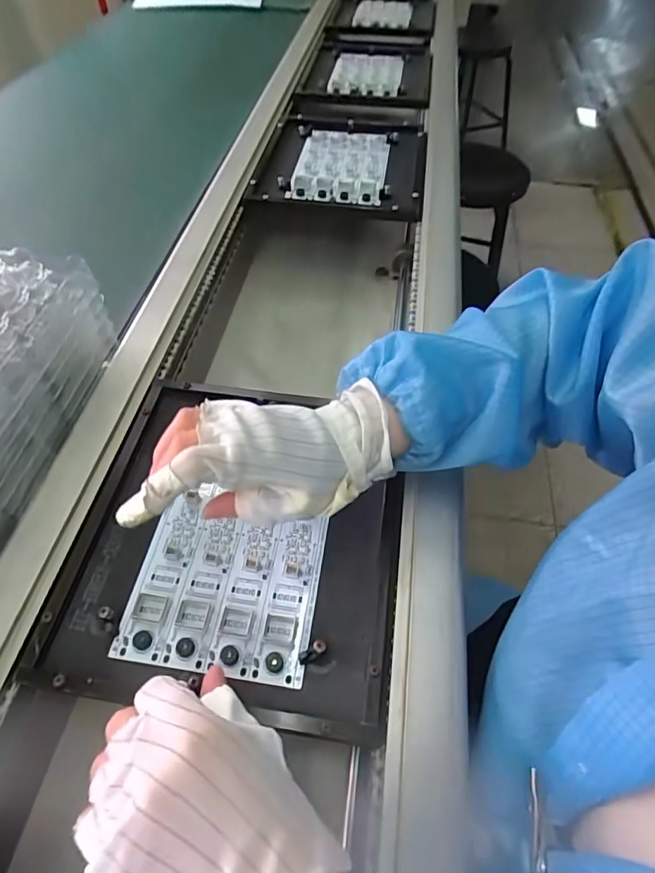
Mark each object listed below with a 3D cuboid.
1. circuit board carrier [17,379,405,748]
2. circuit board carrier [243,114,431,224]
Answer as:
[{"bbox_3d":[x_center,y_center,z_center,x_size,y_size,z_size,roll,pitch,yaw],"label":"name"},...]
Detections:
[{"bbox_3d":[-0.064,0.066,0.376,0.237,0.019,0.253,8,55,4],"label":"circuit board carrier"},{"bbox_3d":[0.025,-0.413,0.738,0.244,0.032,0.293,6,51,0],"label":"circuit board carrier"}]

